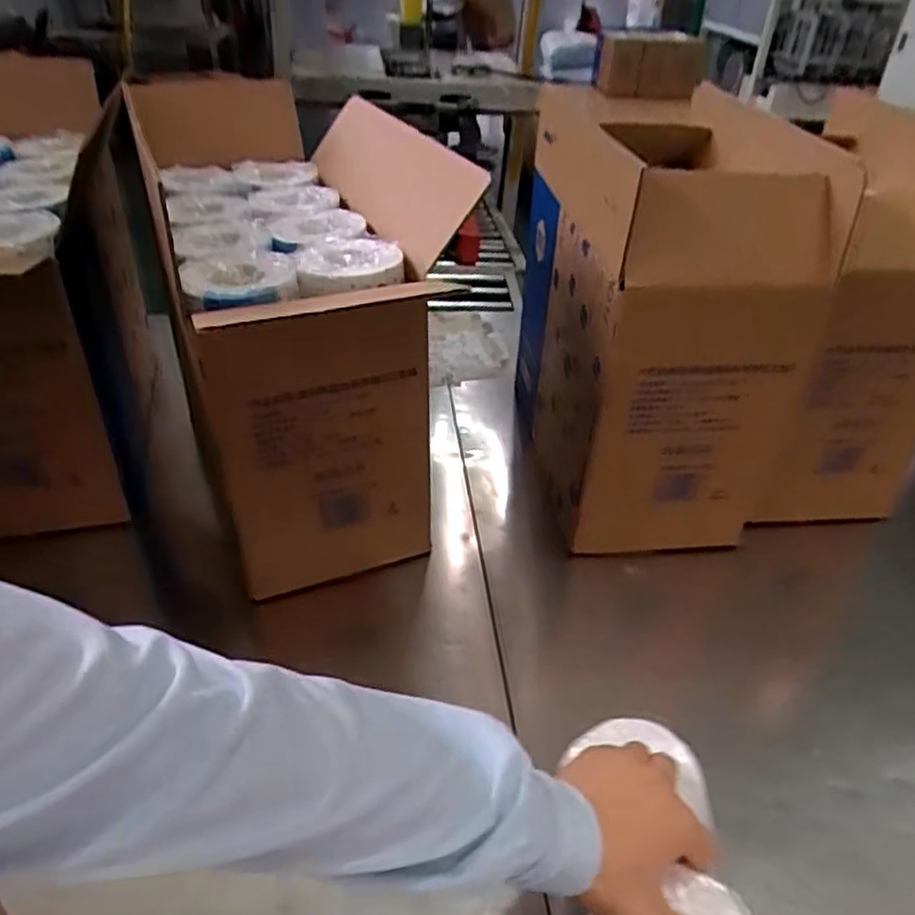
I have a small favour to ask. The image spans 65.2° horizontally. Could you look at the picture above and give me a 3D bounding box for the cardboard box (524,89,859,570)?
[{"bbox_3d":[0.216,-0.151,0.859,0.219,0.403,0.375,-2,37,-6],"label":"cardboard box"}]

